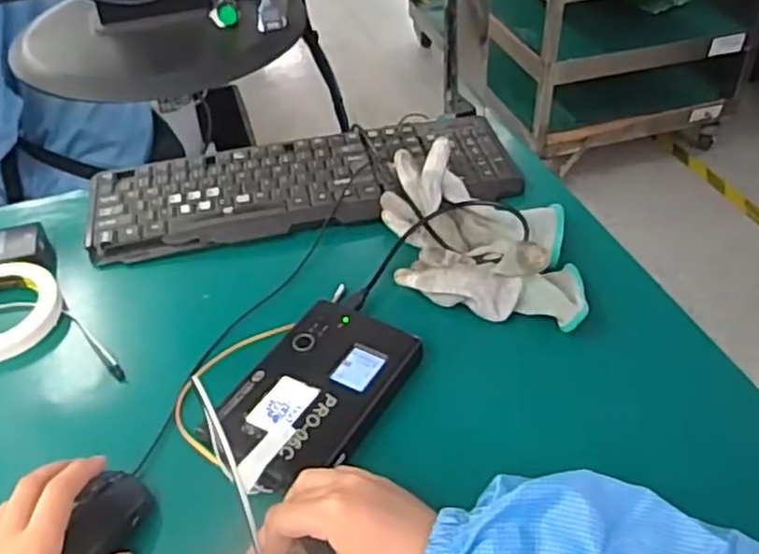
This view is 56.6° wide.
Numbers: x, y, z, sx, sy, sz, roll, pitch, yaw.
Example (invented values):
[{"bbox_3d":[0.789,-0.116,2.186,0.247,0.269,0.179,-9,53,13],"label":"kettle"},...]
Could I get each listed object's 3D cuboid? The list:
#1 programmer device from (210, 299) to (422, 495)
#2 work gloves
[{"bbox_3d":[-0.048,0.084,0.522,0.096,0.022,0.165,20,51,24],"label":"programmer device"},{"bbox_3d":[0.086,-0.043,0.631,0.165,0.054,0.202,-1,42,2],"label":"work gloves"}]

